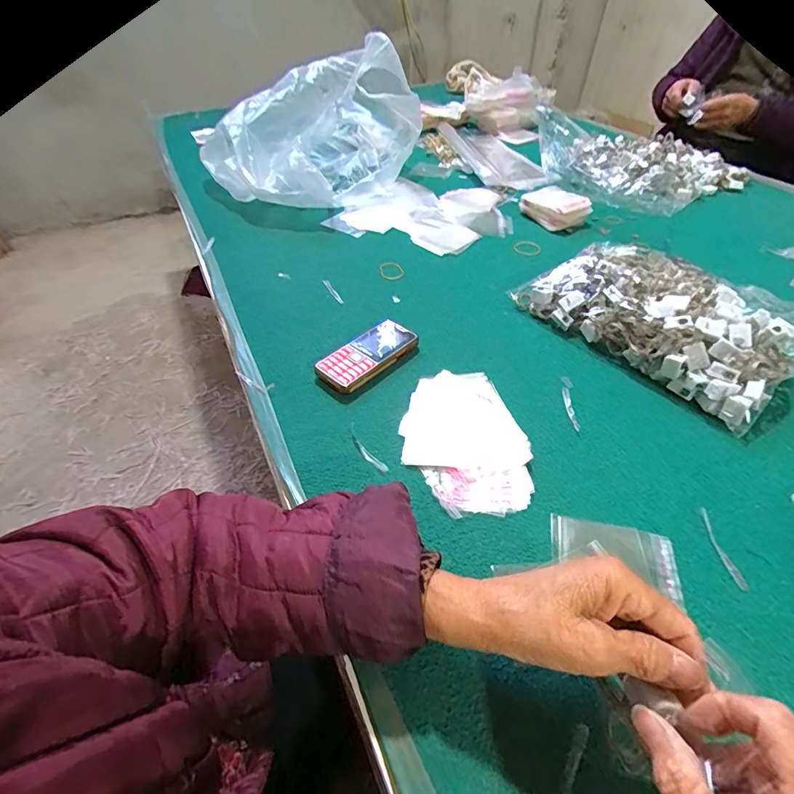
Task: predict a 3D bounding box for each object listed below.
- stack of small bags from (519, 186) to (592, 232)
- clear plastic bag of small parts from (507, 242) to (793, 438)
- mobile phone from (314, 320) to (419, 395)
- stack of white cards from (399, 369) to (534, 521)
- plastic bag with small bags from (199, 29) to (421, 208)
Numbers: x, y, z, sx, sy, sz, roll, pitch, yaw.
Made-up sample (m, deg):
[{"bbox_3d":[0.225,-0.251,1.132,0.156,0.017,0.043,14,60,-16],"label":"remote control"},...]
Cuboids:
[{"bbox_3d":[0.291,-0.347,0.758,0.089,0.040,0.106,-16,49,-13],"label":"stack of small bags"},{"bbox_3d":[0.326,-0.108,0.512,0.181,0.068,0.289,-30,53,-24],"label":"clear plastic bag of small parts"},{"bbox_3d":[-0.033,-0.050,0.495,0.053,0.023,0.128,33,56,28],"label":"mobile phone"},{"bbox_3d":[0.066,0.039,0.415,0.116,0.015,0.164,-4,47,-3],"label":"stack of white cards"},{"bbox_3d":[-0.147,-0.548,0.842,0.410,0.212,0.290,-36,56,-28],"label":"plastic bag with small bags"}]

